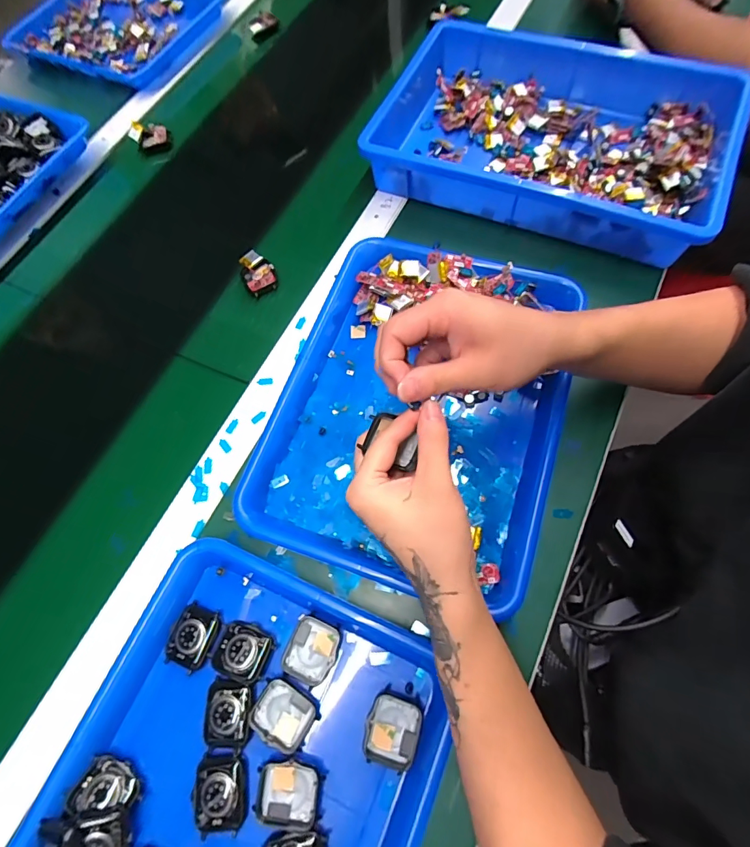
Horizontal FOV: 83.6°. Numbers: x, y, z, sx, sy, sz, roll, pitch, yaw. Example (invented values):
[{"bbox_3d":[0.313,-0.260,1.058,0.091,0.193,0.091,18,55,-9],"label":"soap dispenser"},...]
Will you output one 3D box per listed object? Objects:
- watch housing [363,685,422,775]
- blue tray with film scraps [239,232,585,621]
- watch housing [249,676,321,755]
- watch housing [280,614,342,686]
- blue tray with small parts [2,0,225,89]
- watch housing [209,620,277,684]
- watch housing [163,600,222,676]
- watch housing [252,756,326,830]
[{"bbox_3d":[0.014,0.225,0.311,0.038,0.007,0.045,11,70,8],"label":"watch housing"},{"bbox_3d":[0.043,-0.022,0.396,0.257,0.048,0.324,16,71,10],"label":"blue tray with film scraps"},{"bbox_3d":[-0.068,0.217,0.314,0.044,0.008,0.037,31,74,15],"label":"watch housing"},{"bbox_3d":[-0.049,0.178,0.330,0.039,0.008,0.044,16,71,10],"label":"watch housing"},{"bbox_3d":[-0.438,-0.679,0.717,0.331,0.037,0.250,23,72,12],"label":"blue tray with small parts"},{"bbox_3d":[-0.104,0.179,0.329,0.044,0.012,0.038,12,70,9],"label":"watch housing"},{"bbox_3d":[-0.148,0.175,0.342,0.039,0.008,0.046,18,71,11],"label":"watch housing"},{"bbox_3d":[-0.062,0.265,0.302,0.046,0.006,0.038,4,69,6],"label":"watch housing"}]

